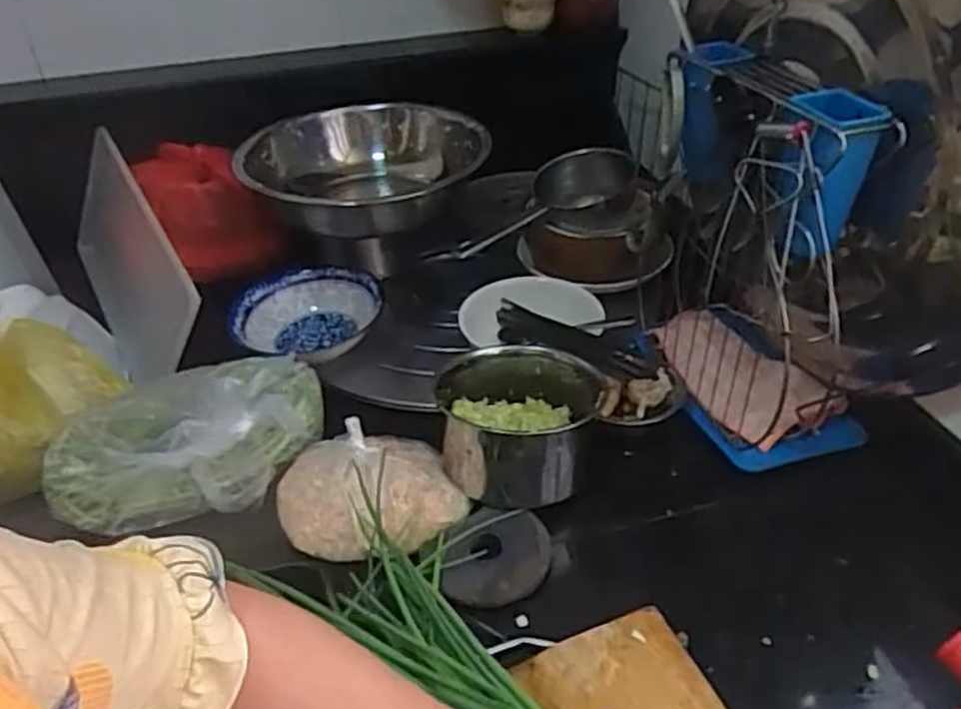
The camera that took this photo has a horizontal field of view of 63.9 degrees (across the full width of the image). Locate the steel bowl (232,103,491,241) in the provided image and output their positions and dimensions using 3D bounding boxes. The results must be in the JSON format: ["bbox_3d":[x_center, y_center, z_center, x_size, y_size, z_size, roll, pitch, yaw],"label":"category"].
[{"bbox_3d":[-0.165,-0.247,1.054,0.311,0.093,0.300,4,36,9],"label":"steel bowl"}]

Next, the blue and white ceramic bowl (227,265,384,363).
[{"bbox_3d":[-0.223,-0.046,0.997,0.170,0.060,0.178,-2,36,2],"label":"blue and white ceramic bowl"}]

